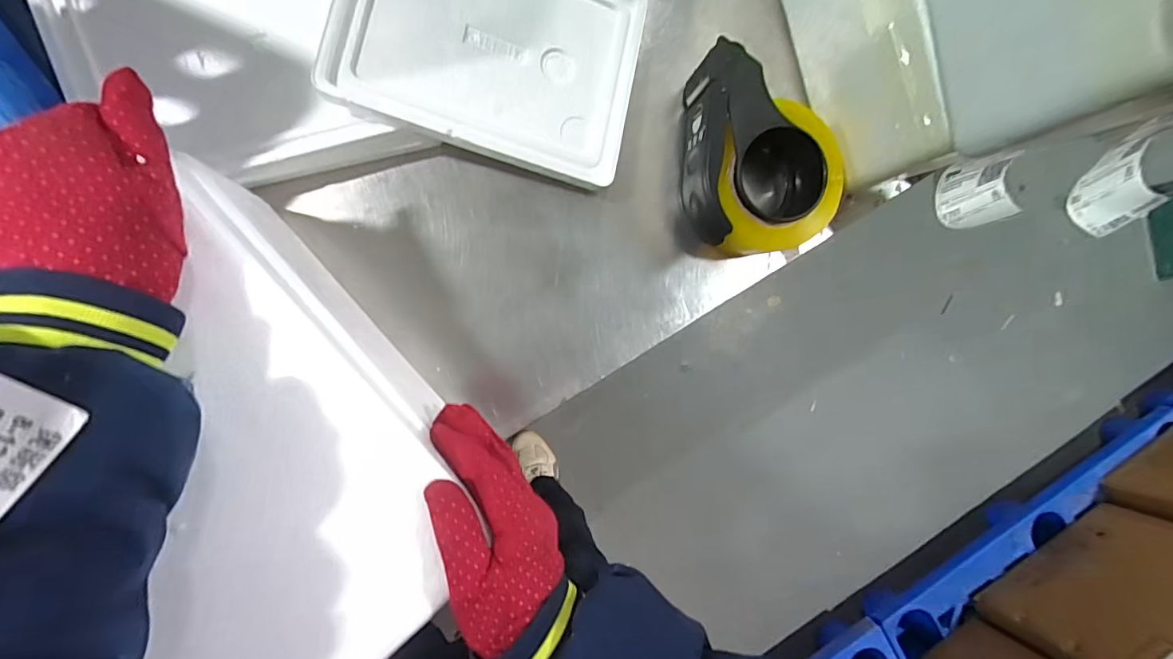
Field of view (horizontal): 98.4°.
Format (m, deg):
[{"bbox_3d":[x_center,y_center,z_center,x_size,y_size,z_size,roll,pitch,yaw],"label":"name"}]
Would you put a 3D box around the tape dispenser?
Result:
[{"bbox_3d":[0.155,-0.147,0.440,0.135,0.067,0.158,3,89,-8],"label":"tape dispenser"}]

